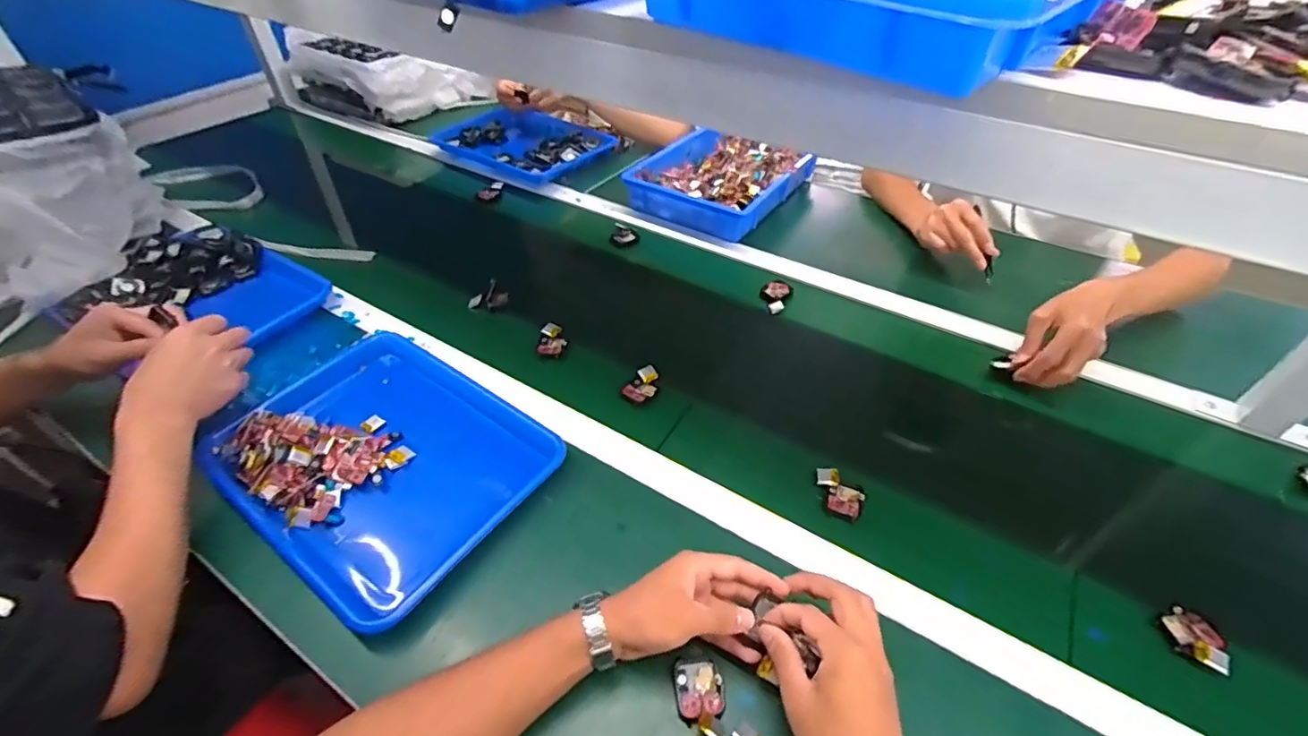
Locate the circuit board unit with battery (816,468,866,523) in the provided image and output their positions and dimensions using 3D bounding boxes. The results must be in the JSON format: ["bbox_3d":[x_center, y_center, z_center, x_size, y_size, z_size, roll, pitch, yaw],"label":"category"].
[{"bbox_3d":[0.191,0.131,0.581,0.053,0.009,0.043,27,64,17],"label":"circuit board unit with battery"}]

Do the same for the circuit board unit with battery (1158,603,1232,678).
[{"bbox_3d":[0.468,0.233,0.481,0.041,0.018,0.050,-24,49,-23],"label":"circuit board unit with battery"}]

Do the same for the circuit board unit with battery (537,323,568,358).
[{"bbox_3d":[-0.136,-0.038,0.750,0.038,0.016,0.048,2,44,2],"label":"circuit board unit with battery"}]

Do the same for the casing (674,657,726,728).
[{"bbox_3d":[0.036,0.259,0.452,0.038,0.010,0.046,-7,44,-7],"label":"casing"}]

